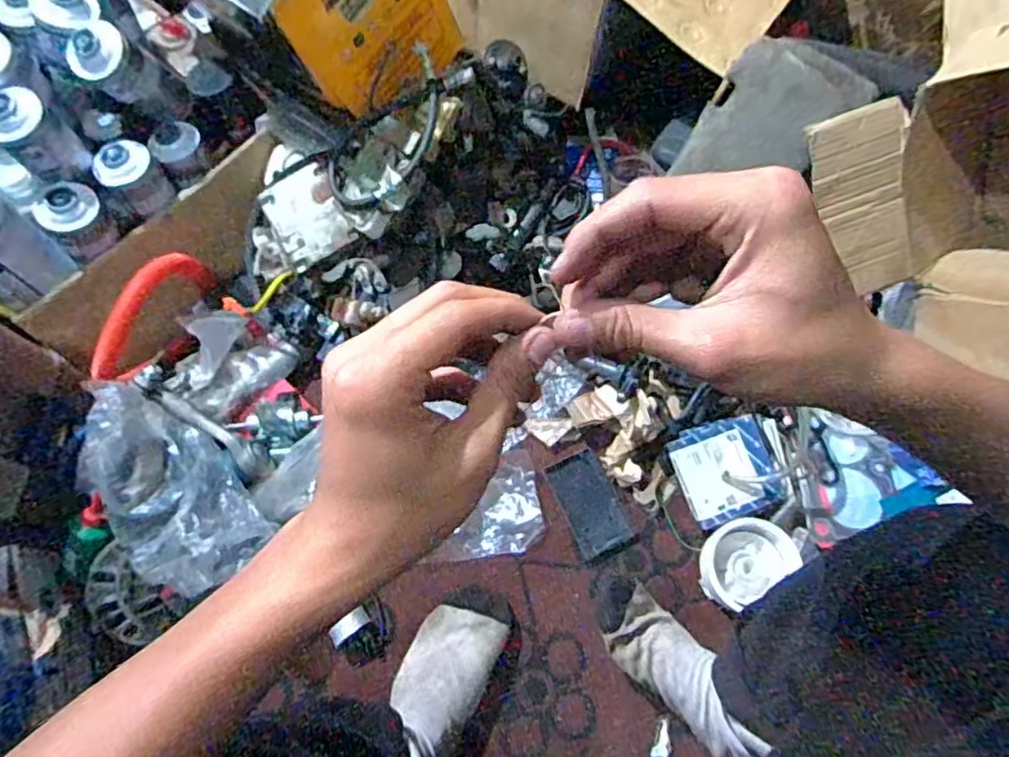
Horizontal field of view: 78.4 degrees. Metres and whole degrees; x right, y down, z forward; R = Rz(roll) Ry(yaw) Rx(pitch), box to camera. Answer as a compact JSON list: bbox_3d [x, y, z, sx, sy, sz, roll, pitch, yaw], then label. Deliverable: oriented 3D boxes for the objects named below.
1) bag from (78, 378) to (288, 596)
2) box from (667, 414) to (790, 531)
[{"bbox_3d":[-0.354,0.108,0.627,0.124,0.071,0.207,-39,73,-14],"label":"bag"},{"bbox_3d":[0.271,0.110,0.747,0.121,0.043,0.111,-18,69,-7],"label":"box"}]

